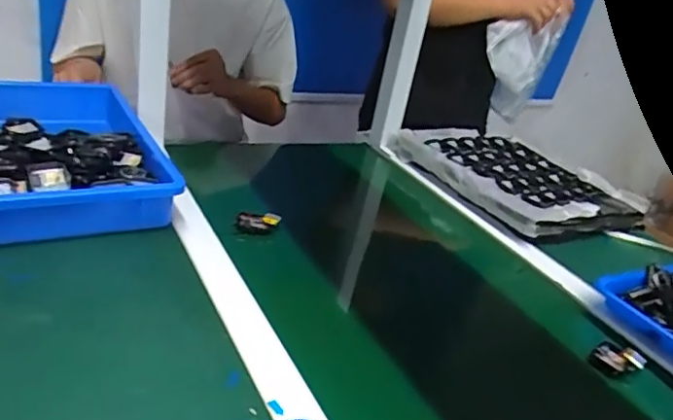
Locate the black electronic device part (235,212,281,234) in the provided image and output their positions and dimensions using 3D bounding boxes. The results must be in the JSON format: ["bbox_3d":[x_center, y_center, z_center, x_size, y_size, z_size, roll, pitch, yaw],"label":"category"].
[{"bbox_3d":[-0.098,0.017,0.689,0.053,0.032,0.008,9,27,-3],"label":"black electronic device part"}]

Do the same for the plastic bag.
[{"bbox_3d":[0.378,-0.290,1.168,0.133,0.205,0.080,19,30,19],"label":"plastic bag"}]

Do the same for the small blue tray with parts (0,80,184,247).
[{"bbox_3d":[-0.374,-0.081,0.717,0.251,0.078,0.389,-9,33,-29],"label":"small blue tray with parts"}]

